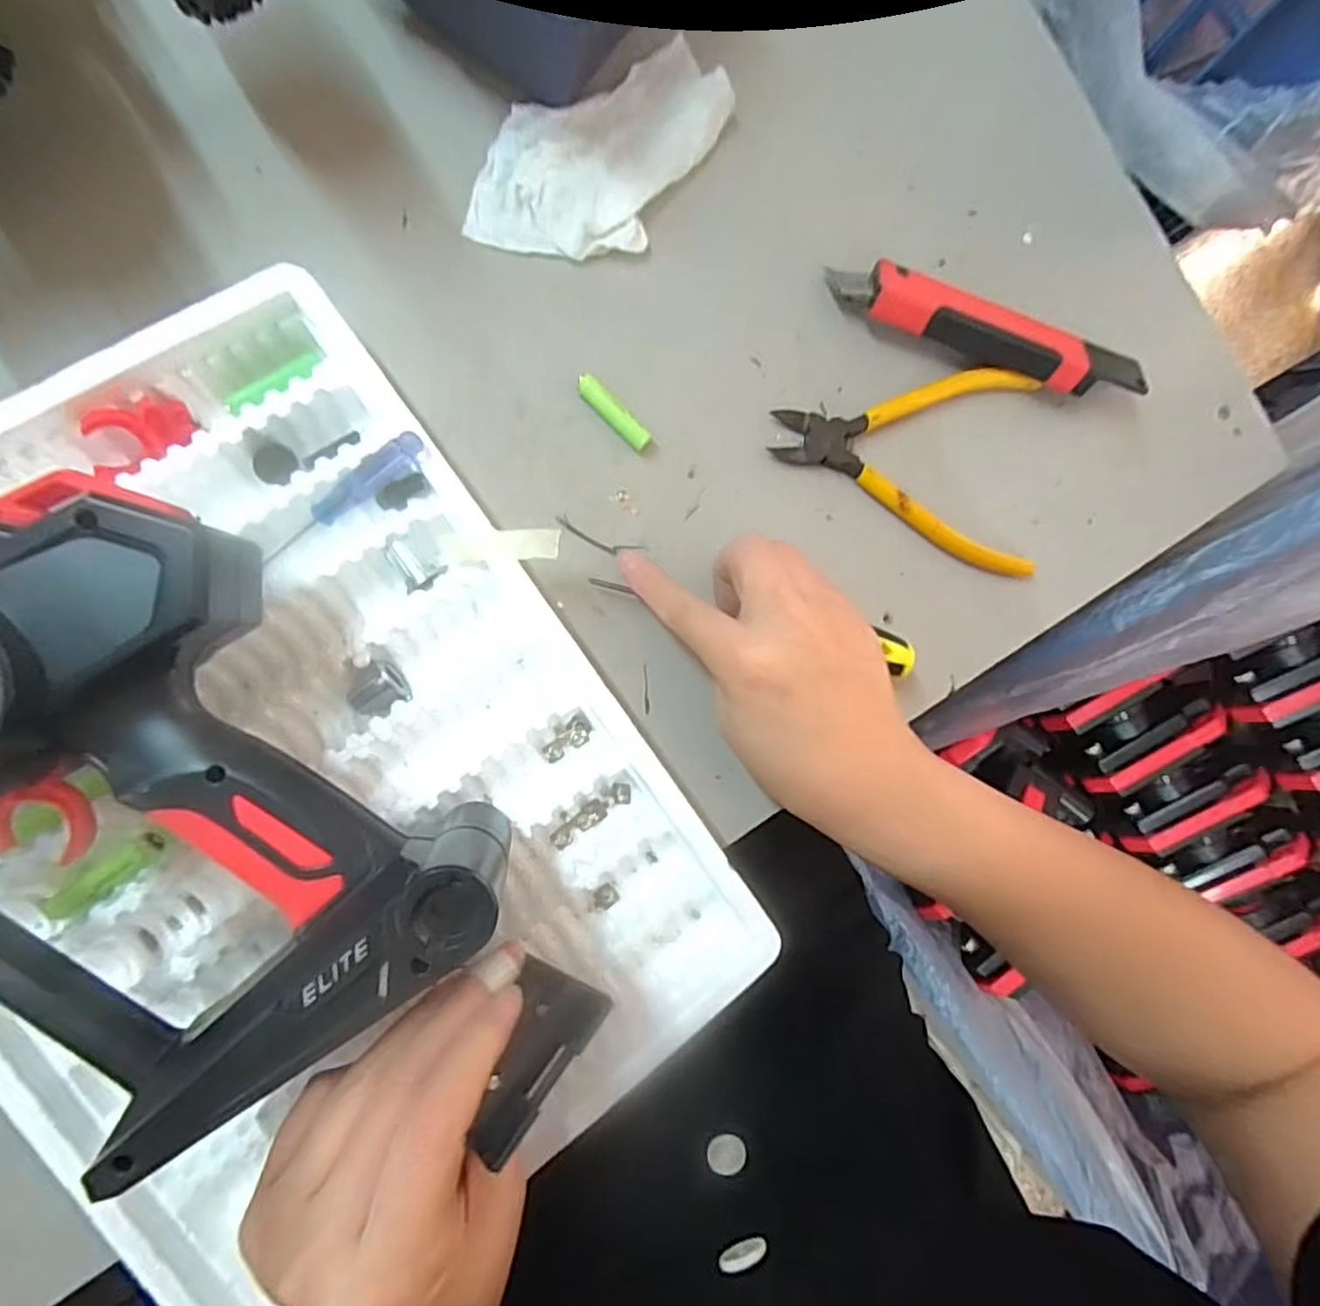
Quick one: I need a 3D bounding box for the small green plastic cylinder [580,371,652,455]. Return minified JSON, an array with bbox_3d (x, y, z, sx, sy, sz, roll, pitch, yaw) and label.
[{"bbox_3d":[-0.022,-0.113,0.319,0.012,0.013,0.044,-44,94,-8],"label":"small green plastic cylinder"}]

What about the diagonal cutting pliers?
[{"bbox_3d":[0.127,-0.099,0.341,0.140,0.010,0.103,6,86,-9],"label":"diagonal cutting pliers"}]

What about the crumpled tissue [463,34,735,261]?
[{"bbox_3d":[-0.029,-0.243,0.323,0.082,0.013,0.133,31,83,-6],"label":"crumpled tissue"}]

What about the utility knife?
[{"bbox_3d":[0.167,-0.162,0.343,0.162,0.025,0.031,17,85,-8],"label":"utility knife"}]

